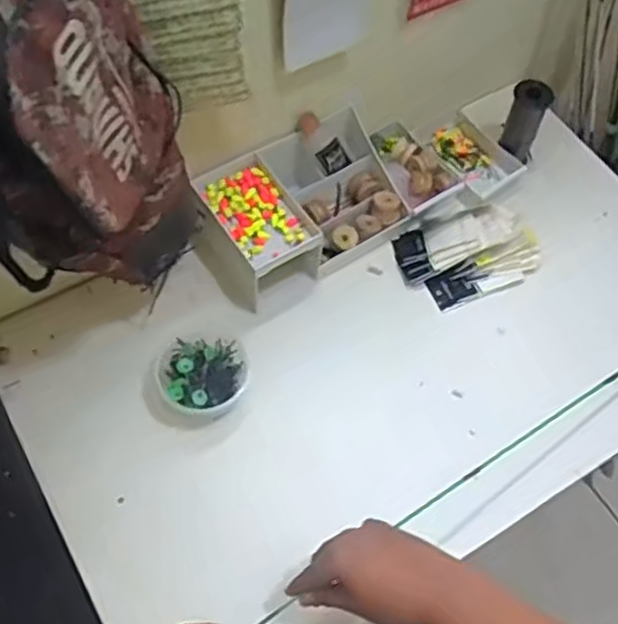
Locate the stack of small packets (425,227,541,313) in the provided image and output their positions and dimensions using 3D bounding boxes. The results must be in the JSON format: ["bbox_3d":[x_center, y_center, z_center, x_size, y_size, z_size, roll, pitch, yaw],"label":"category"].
[{"bbox_3d":[0.223,-0.051,0.921,0.156,0.032,0.057,-26,64,-16],"label":"stack of small packets"}]

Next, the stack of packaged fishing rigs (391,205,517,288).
[{"bbox_3d":[0.178,-0.092,0.926,0.148,0.027,0.074,-25,63,5],"label":"stack of packaged fishing rigs"}]

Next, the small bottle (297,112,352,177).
[{"bbox_3d":[0.015,-0.207,0.923,0.030,0.037,0.082,-44,108,-23],"label":"small bottle"}]

